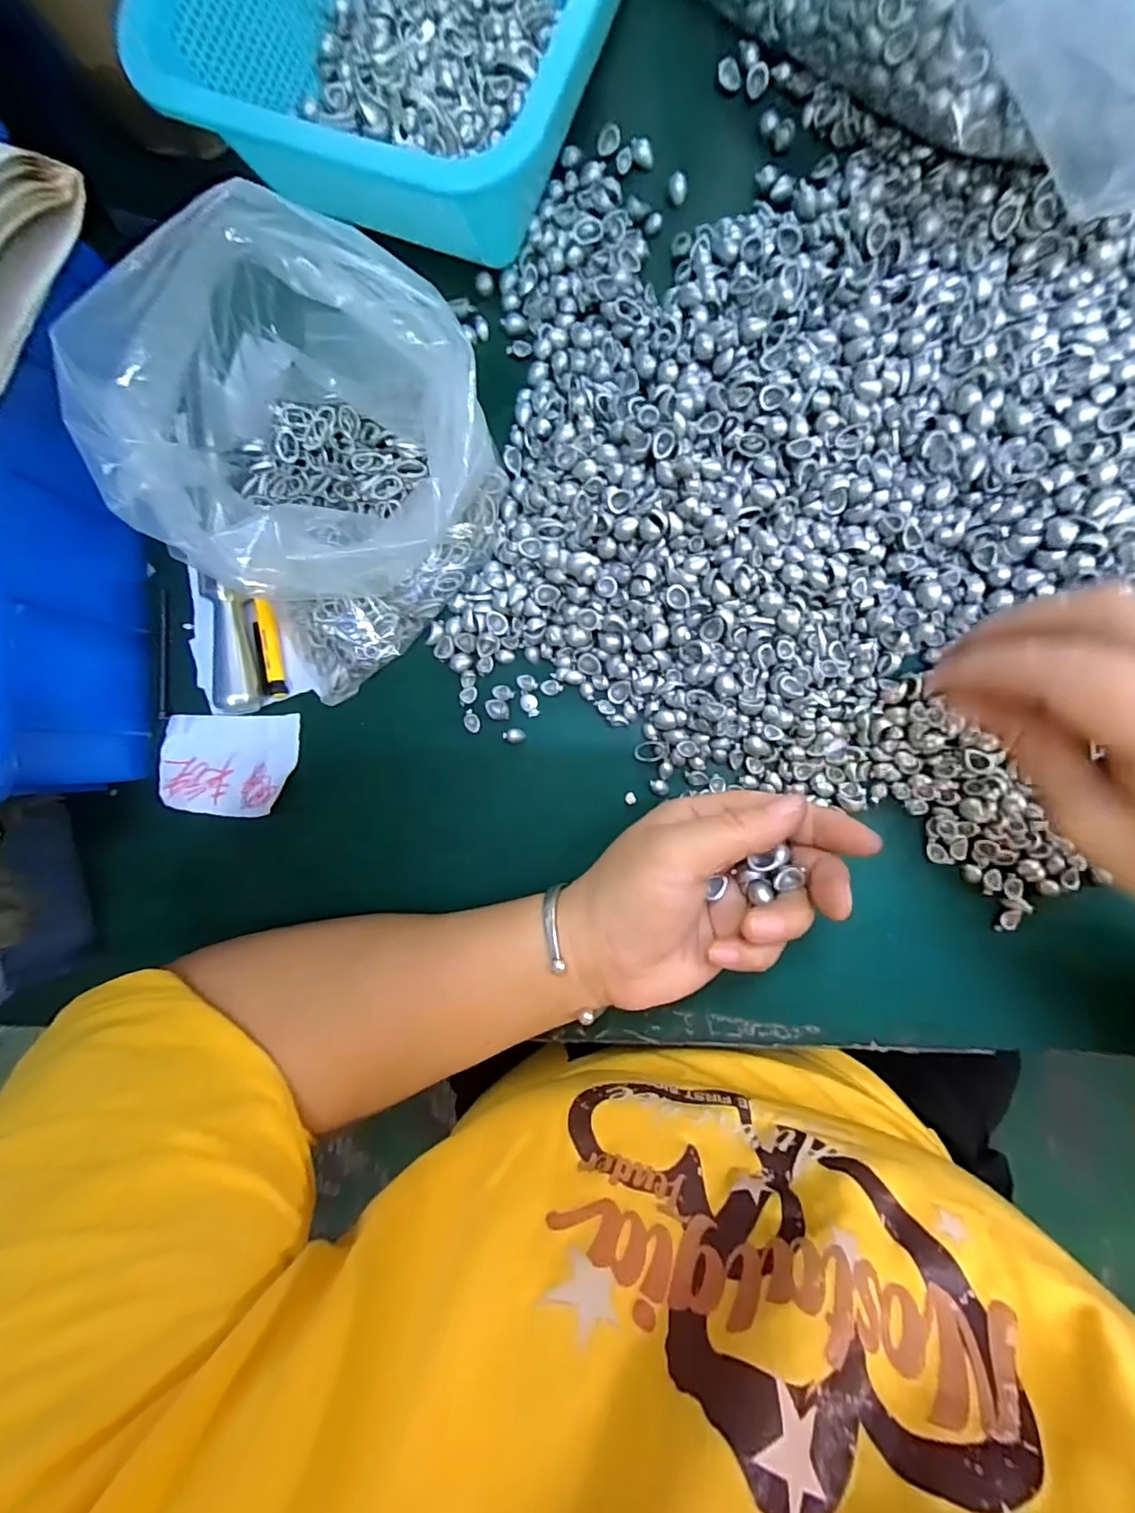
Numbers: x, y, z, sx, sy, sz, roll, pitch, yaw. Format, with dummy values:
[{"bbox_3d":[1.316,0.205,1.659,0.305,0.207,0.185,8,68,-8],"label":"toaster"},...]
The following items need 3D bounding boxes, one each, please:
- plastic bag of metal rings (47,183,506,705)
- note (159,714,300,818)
[{"bbox_3d":[-0.109,-0.137,0.242,0.150,0.090,0.169,-29,85,6],"label":"plastic bag of metal rings"},{"bbox_3d":[-0.182,0.004,0.294,0.075,0.008,0.052,0,89,8],"label":"note"}]

